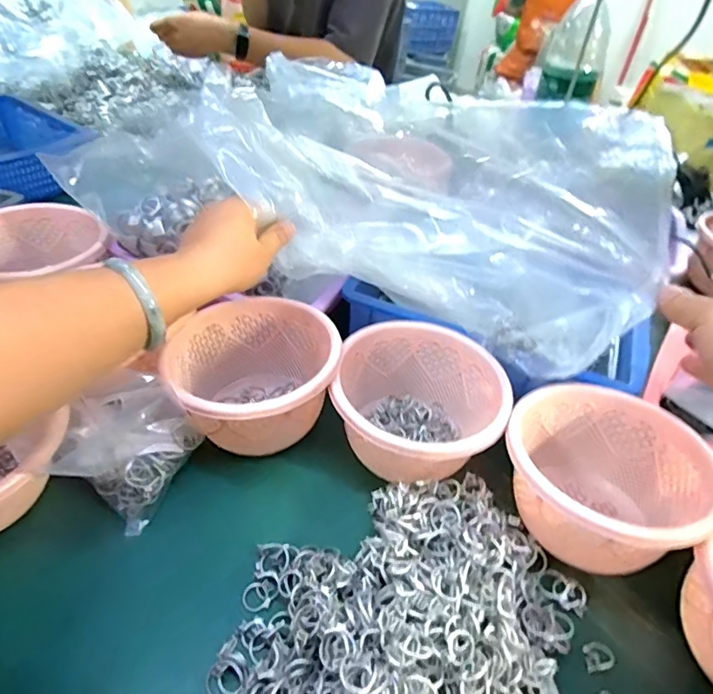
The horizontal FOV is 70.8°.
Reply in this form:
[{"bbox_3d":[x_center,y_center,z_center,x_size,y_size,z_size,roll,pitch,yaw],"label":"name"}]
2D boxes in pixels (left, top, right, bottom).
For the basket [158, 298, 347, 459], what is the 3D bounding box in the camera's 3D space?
[{"bbox_3d":[-0.093,0.025,0.446,0.136,0.081,0.142,-6,43,-15],"label":"basket"}]

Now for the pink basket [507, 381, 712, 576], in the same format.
[{"bbox_3d":[0.189,0.107,0.400,0.138,0.094,0.148,-15,46,-24],"label":"pink basket"}]

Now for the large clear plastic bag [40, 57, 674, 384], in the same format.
[{"bbox_3d":[0.036,-0.159,0.500,0.516,0.154,0.300,9,41,1],"label":"large clear plastic bag"}]

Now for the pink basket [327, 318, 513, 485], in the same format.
[{"bbox_3d":[0.049,0.055,0.440,0.142,0.080,0.144,7,41,0],"label":"pink basket"}]

